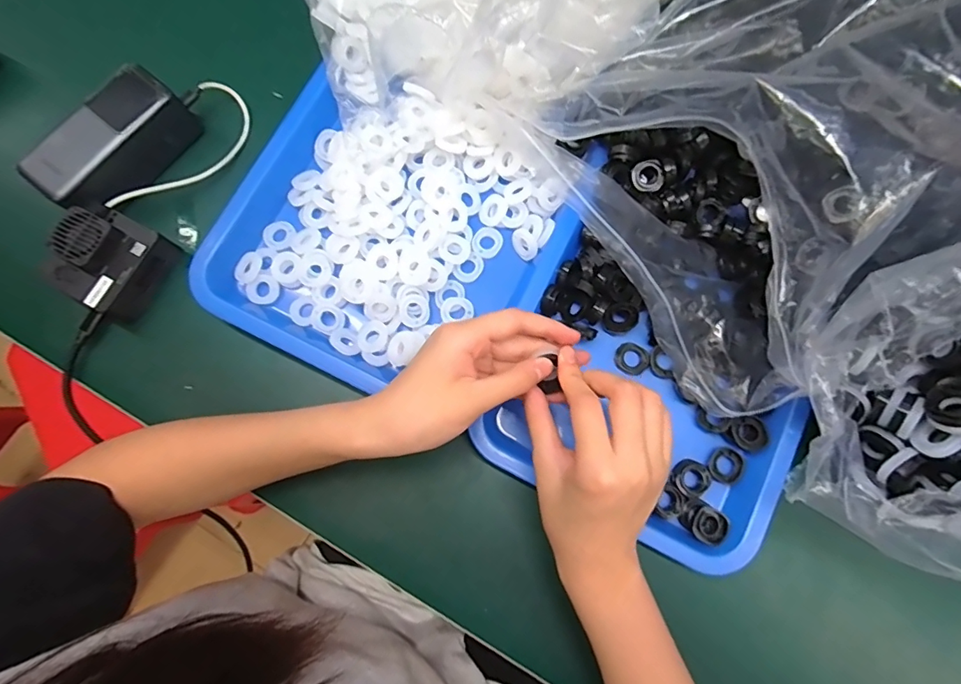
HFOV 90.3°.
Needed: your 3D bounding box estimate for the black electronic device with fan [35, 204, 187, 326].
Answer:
[{"bbox_3d":[-0.298,-0.066,0.380,0.070,0.039,0.076,31,80,6],"label":"black electronic device with fan"}]

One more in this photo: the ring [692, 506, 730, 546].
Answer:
[{"bbox_3d":[0.165,0.133,0.344,0.024,0.007,0.024,0,78,0],"label":"ring"}]

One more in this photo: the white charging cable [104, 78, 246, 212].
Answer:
[{"bbox_3d":[-0.251,-0.165,0.417,0.057,0.012,0.146,24,71,-10],"label":"white charging cable"}]

